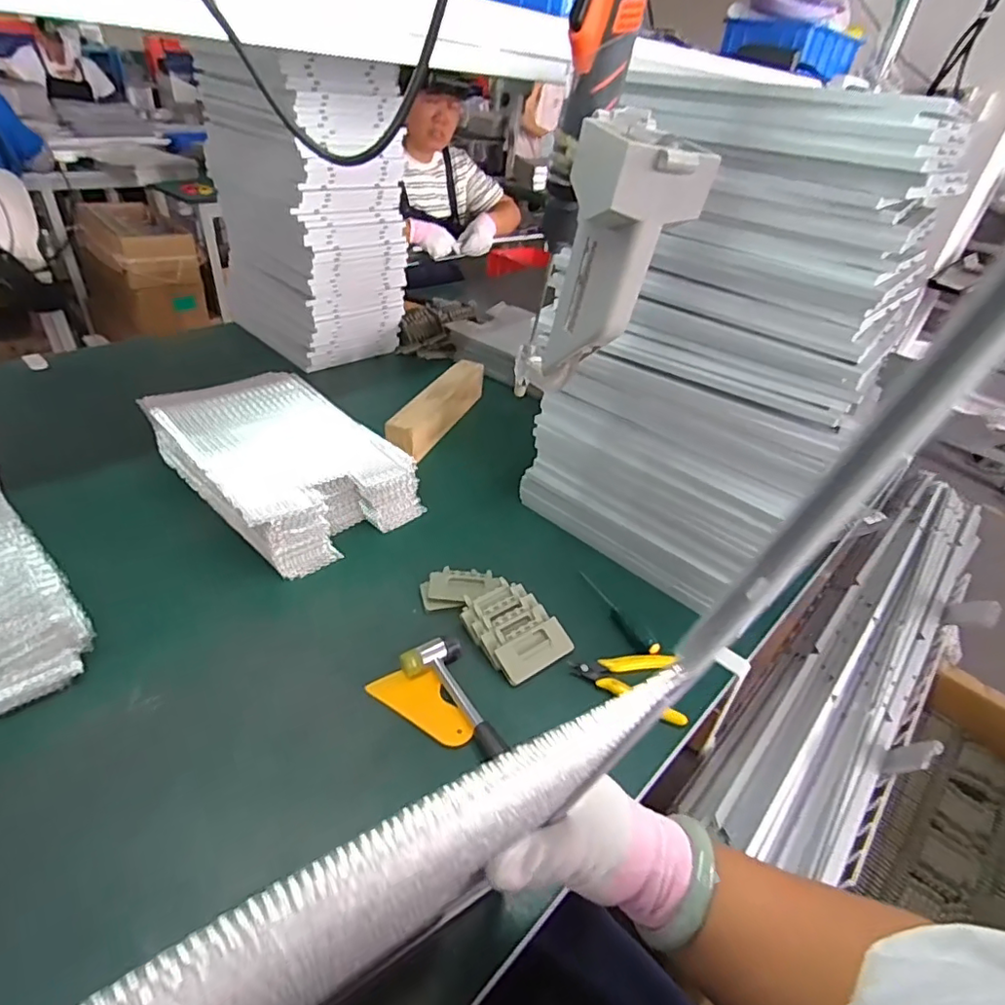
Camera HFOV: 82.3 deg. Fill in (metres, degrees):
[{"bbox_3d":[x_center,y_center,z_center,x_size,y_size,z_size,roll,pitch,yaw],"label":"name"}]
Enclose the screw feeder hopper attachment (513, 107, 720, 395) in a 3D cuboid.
[{"bbox_3d":[0.054,-0.145,0.401,0.056,0.237,0.095,-6,68,-19],"label":"screw feeder hopper attachment"}]

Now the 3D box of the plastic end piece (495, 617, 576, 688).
[{"bbox_3d":[0.034,0.157,0.607,0.083,0.012,0.041,-23,64,-32],"label":"plastic end piece"}]

